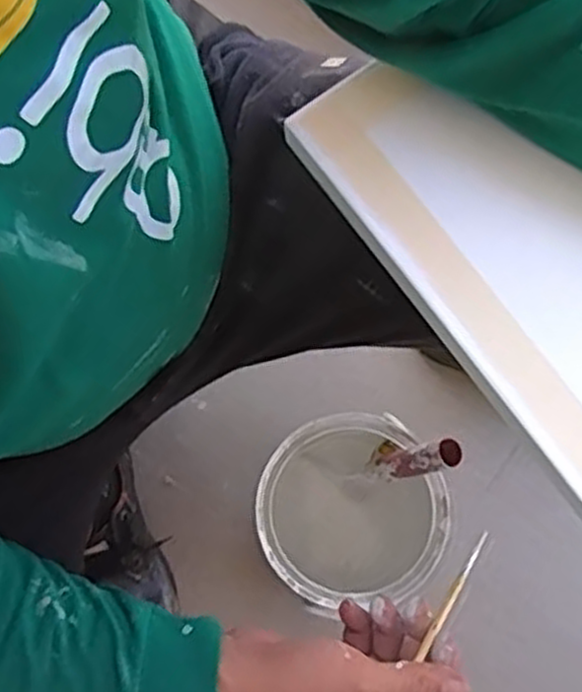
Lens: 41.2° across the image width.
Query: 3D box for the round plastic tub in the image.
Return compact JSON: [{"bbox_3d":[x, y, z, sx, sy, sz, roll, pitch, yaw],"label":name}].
[{"bbox_3d":[0.047,0.168,0.770,0.162,0.223,0.159,0,76,1],"label":"round plastic tub"}]

